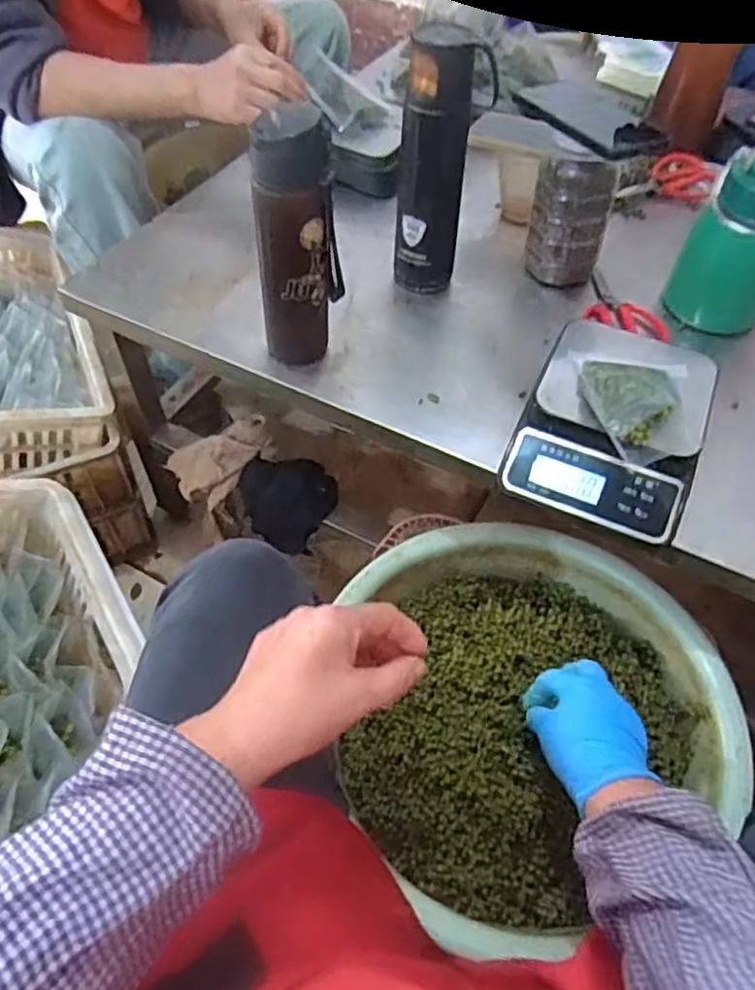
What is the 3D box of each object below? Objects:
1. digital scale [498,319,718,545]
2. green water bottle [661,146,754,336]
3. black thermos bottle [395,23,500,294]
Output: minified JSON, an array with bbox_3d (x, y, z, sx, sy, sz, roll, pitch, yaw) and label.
[{"bbox_3d":[0.211,-0.066,0.613,0.152,0.061,0.203,21,55,12],"label":"digital scale"},{"bbox_3d":[0.377,-0.269,0.703,0.090,0.168,0.089,7,53,2],"label":"green water bottle"},{"bbox_3d":[0.065,-0.325,0.693,0.083,0.249,0.067,7,53,3],"label":"black thermos bottle"}]

